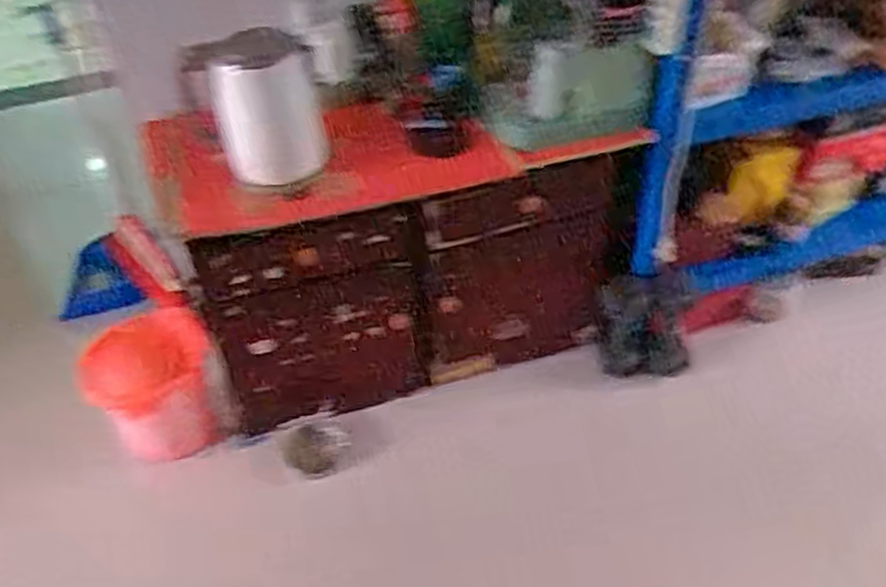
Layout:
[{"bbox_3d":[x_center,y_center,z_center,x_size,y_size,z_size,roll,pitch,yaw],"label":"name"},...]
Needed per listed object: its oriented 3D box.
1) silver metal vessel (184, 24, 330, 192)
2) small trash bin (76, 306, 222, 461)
[{"bbox_3d":[-0.289,-0.287,1.266,0.179,0.253,0.172,-17,45,-13],"label":"silver metal vessel"},{"bbox_3d":[-0.588,0.186,1.587,0.245,0.192,0.254,-17,45,-13],"label":"small trash bin"}]

